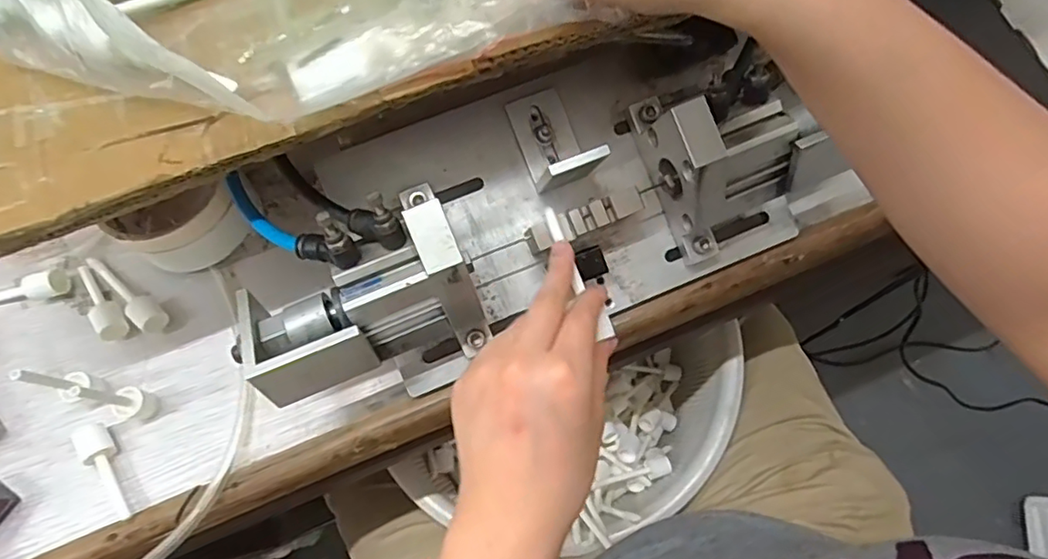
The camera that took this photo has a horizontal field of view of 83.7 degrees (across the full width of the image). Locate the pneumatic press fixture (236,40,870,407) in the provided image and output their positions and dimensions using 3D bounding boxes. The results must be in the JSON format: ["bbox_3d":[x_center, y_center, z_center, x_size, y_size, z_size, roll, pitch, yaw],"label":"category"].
[{"bbox_3d":[0.000,-0.039,0.353,0.330,0.103,0.132,-21,73,-10],"label":"pneumatic press fixture"}]

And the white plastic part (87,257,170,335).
[{"bbox_3d":[-0.275,0.008,0.401,0.084,0.018,0.018,38,76,12],"label":"white plastic part"}]

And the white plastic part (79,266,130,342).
[{"bbox_3d":[-0.290,0.013,0.400,0.019,0.014,0.065,-35,75,-10],"label":"white plastic part"}]

